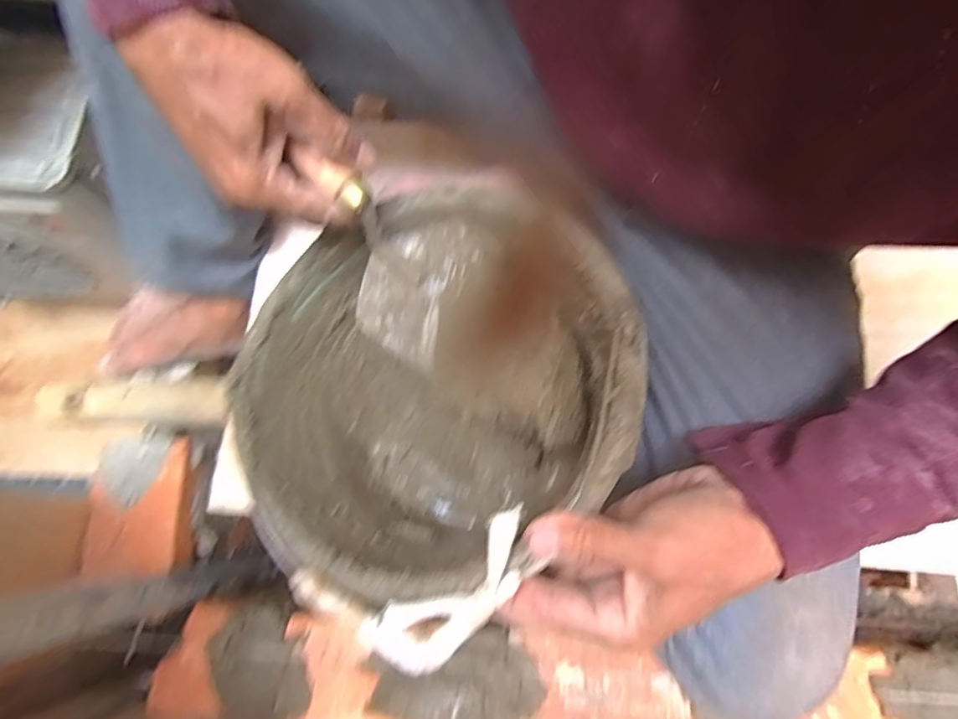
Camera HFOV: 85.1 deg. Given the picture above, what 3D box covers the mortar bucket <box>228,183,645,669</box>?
[{"bbox_3d":[-0.035,0.025,0.356,0.228,0.171,0.232,0,73,1],"label":"mortar bucket"}]

